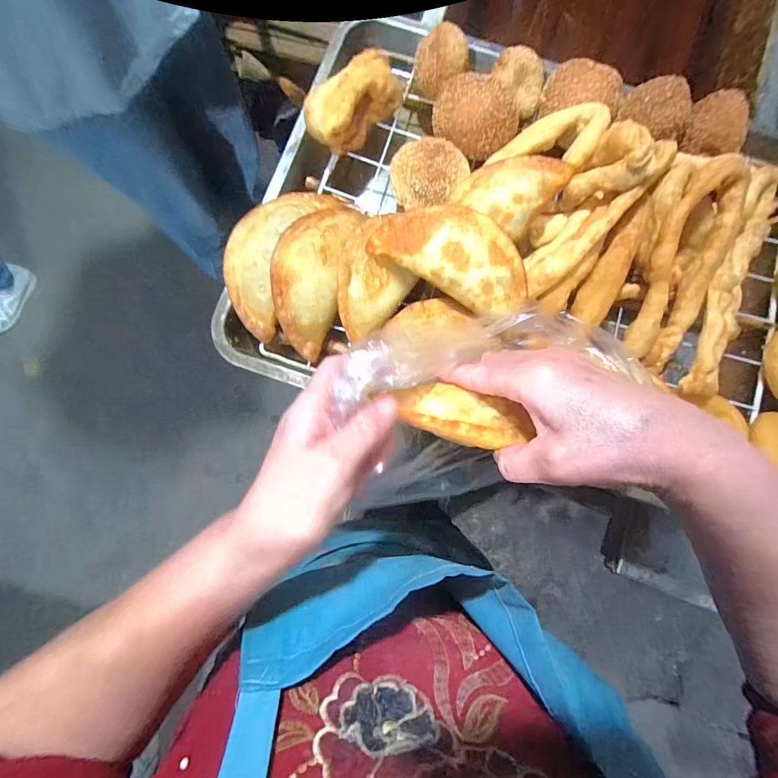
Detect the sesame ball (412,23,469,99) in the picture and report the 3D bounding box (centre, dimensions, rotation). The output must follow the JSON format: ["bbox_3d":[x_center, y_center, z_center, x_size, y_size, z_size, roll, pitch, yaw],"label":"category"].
[{"bbox_3d":[0.050,-0.315,0.388,0.048,0.041,0.047,0,82,-2],"label":"sesame ball"}]

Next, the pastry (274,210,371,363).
[{"bbox_3d":[-0.068,-0.099,0.351,0.058,0.029,0.135,13,82,0],"label":"pastry"}]

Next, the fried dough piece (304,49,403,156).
[{"bbox_3d":[-0.034,-0.267,0.376,0.046,0.045,0.100,41,82,4],"label":"fried dough piece"}]

